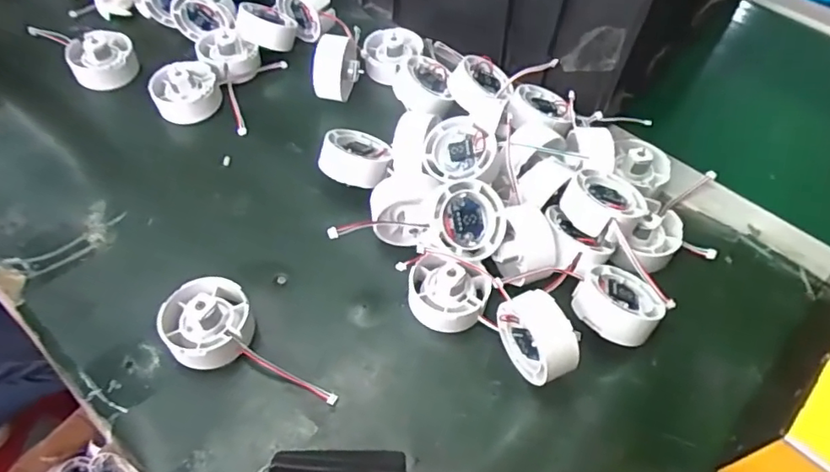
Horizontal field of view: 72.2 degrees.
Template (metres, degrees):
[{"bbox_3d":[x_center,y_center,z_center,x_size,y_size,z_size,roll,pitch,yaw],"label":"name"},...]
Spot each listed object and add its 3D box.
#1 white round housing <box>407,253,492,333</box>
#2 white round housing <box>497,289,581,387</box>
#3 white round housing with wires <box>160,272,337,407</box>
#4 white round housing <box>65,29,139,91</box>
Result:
[{"bbox_3d":[0.022,0.039,0.386,0.052,0.031,0.046,18,56,10],"label":"white round housing"},{"bbox_3d":[0.076,0.065,0.356,0.026,0.048,0.053,-23,59,-18],"label":"white round housing"},{"bbox_3d":[-0.111,0.074,0.356,0.059,0.033,0.119,-37,64,-25],"label":"white round housing with wires"},{"bbox_3d":[-0.289,-0.164,0.527,0.055,0.039,0.055,1,55,-2],"label":"white round housing"}]

